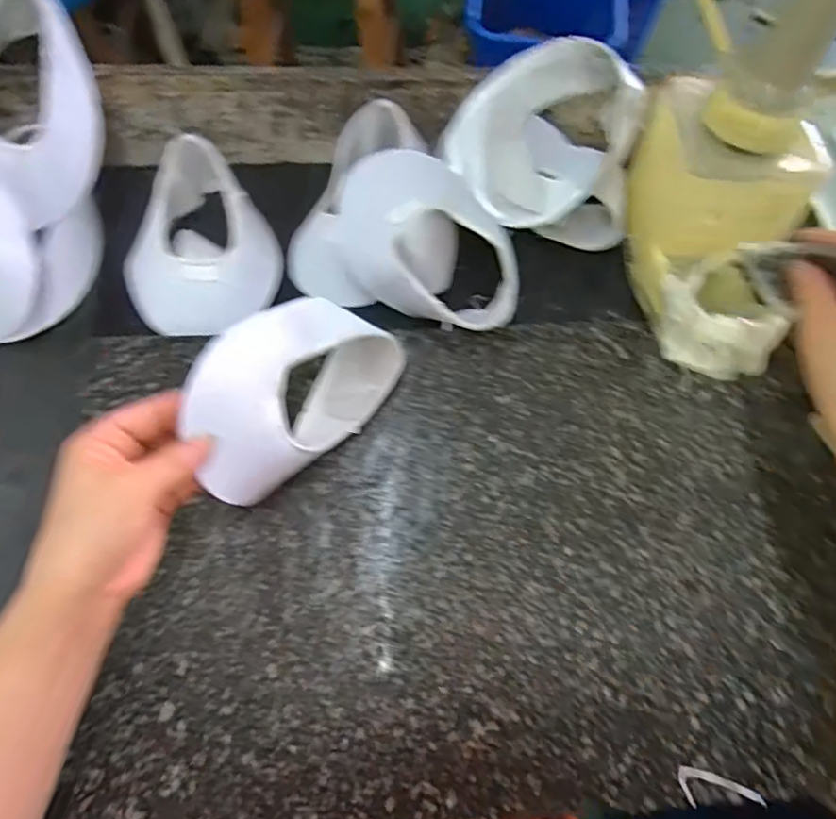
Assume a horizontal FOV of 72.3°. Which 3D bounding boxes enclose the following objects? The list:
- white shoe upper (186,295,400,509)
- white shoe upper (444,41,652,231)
[{"bbox_3d":[-0.085,-0.013,0.396,0.081,0.105,0.164,33,71,11],"label":"white shoe upper"},{"bbox_3d":[0.107,-0.239,0.482,0.138,0.085,0.131,-40,75,-16],"label":"white shoe upper"}]

